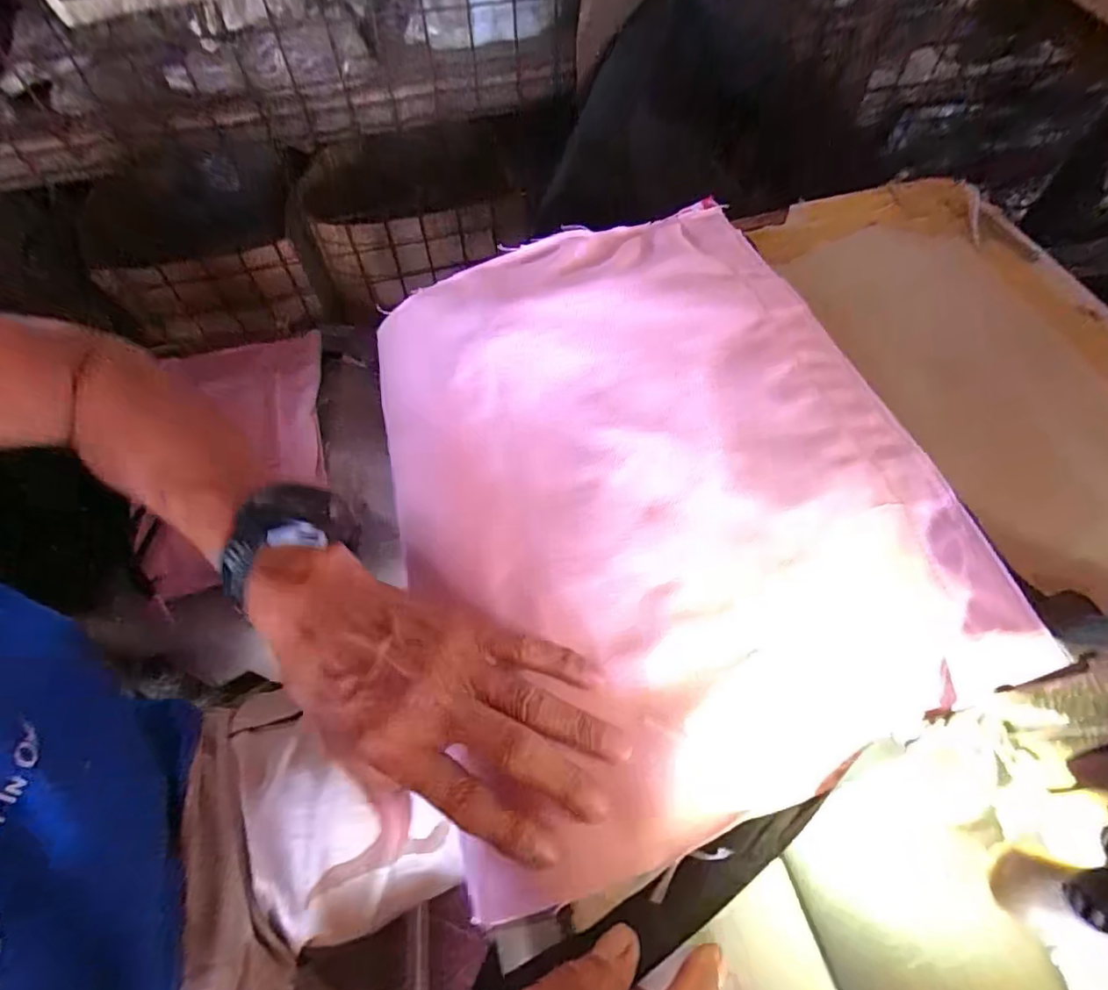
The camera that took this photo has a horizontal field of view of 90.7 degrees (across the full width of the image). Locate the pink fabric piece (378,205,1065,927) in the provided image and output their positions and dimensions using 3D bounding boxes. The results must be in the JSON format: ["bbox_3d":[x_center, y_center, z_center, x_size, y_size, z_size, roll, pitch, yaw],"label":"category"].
[{"bbox_3d":[0.045,-0.023,0.323,0.286,0.039,0.366,-16,63,-11],"label":"pink fabric piece"}]

